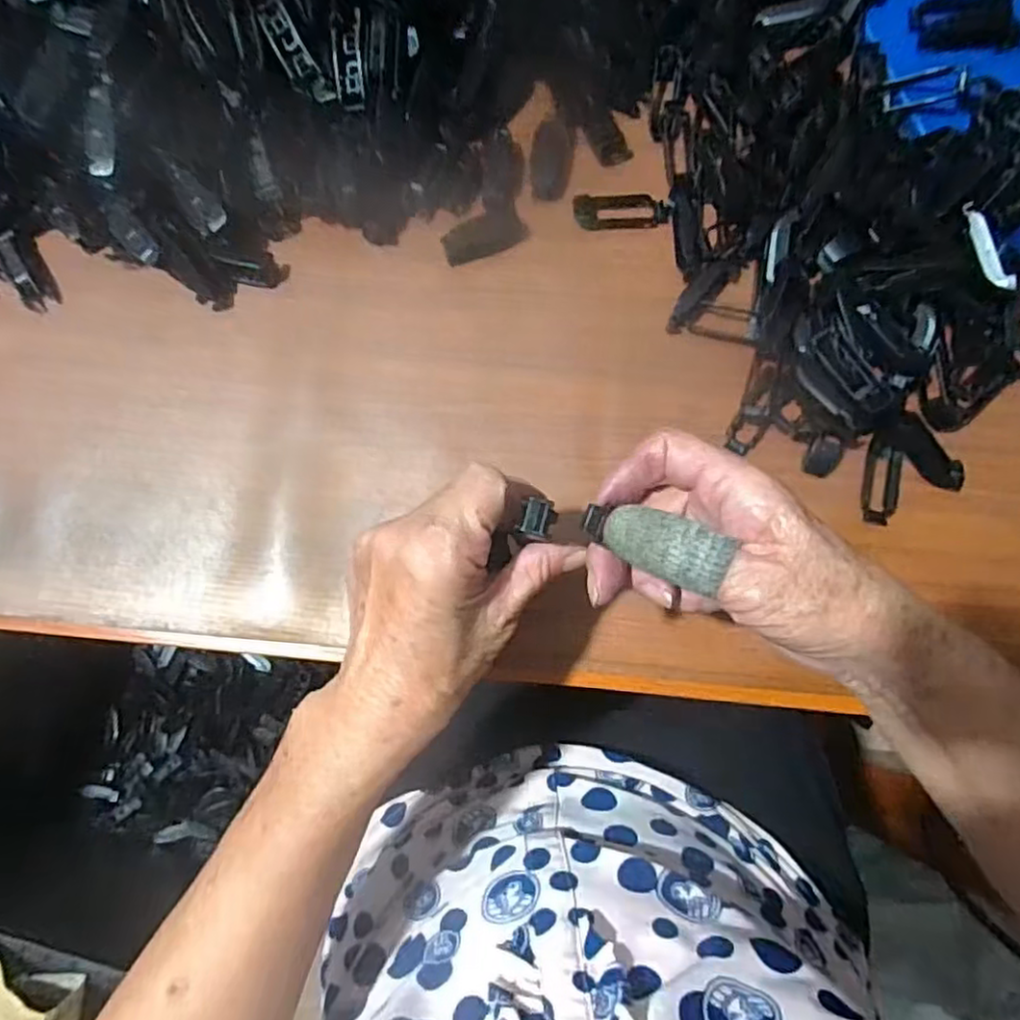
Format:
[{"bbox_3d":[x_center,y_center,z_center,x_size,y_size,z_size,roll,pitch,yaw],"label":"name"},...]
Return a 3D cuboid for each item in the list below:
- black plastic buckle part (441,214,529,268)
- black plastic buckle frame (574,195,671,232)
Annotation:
[{"bbox_3d":[-0.016,-0.170,0.413,0.052,0.004,0.024,-20,83,-3],"label":"black plastic buckle part"},{"bbox_3d":[0.069,-0.186,0.415,0.058,0.006,0.022,-4,82,-1],"label":"black plastic buckle frame"}]

